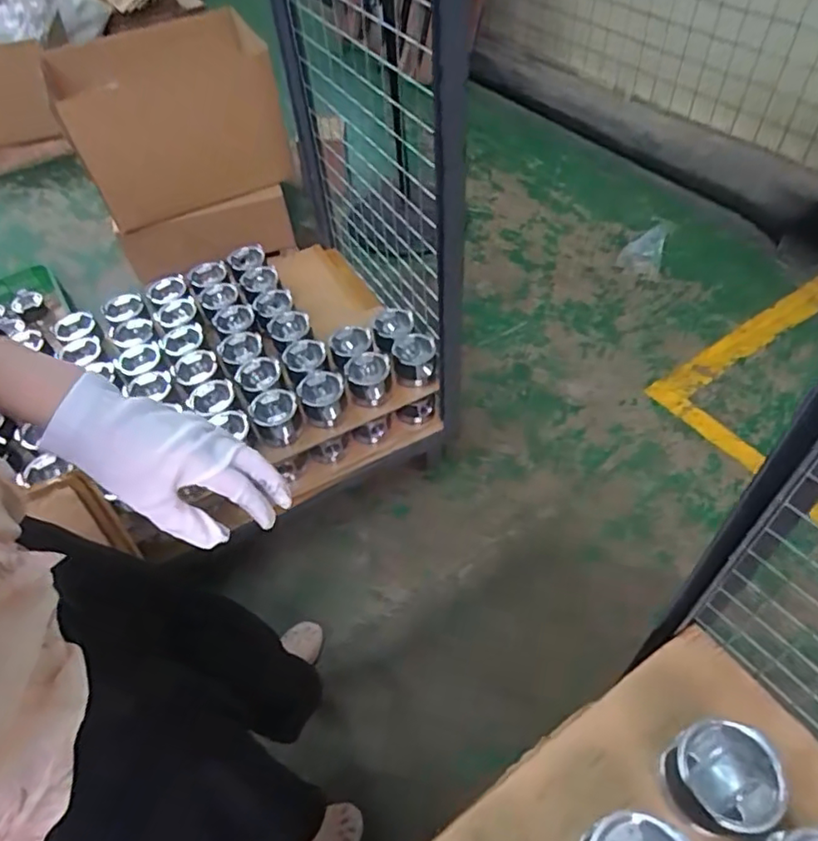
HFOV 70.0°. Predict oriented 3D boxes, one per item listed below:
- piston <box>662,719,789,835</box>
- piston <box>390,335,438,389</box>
[{"bbox_3d":[0.326,0.373,0.611,0.097,0.116,0.092,-3,53,4],"label":"piston"},{"bbox_3d":[0.014,-0.139,1.359,0.100,0.084,0.106,-10,52,-2],"label":"piston"}]

